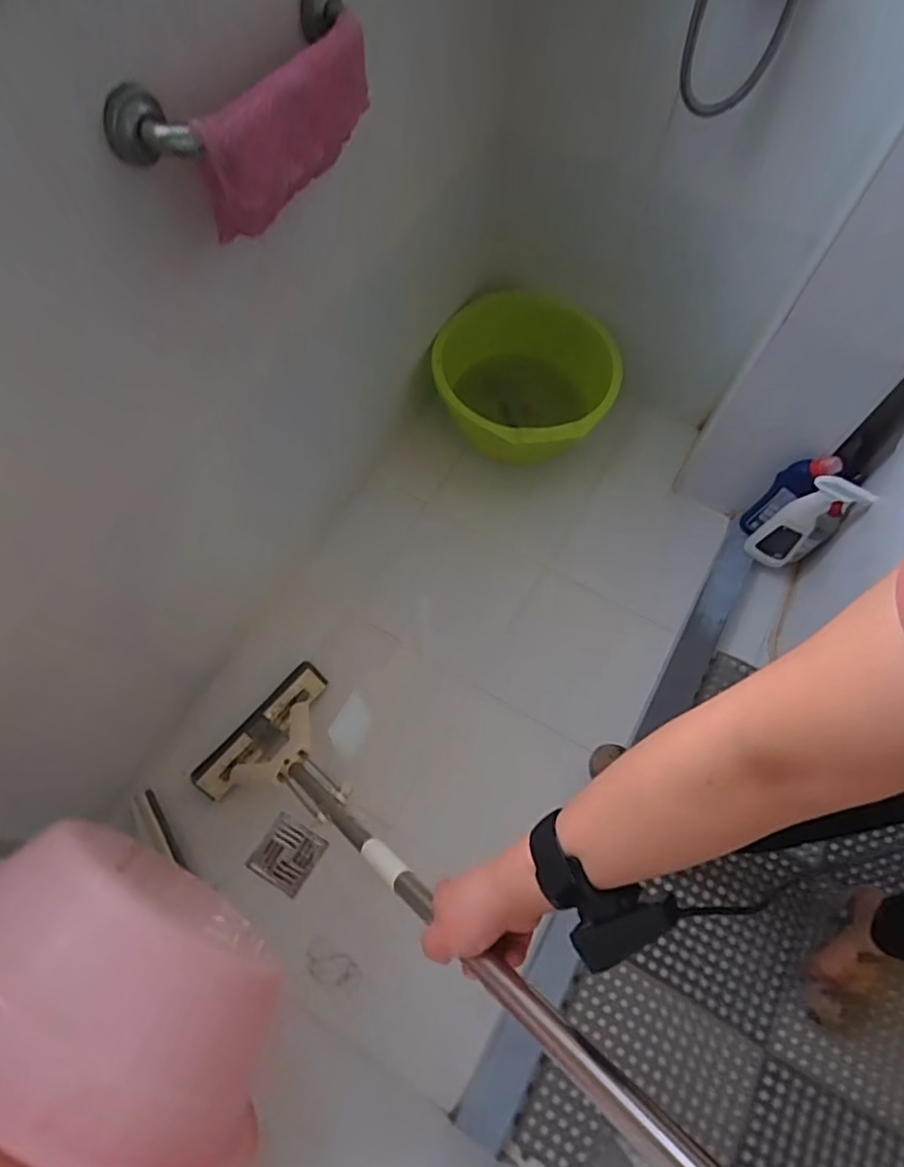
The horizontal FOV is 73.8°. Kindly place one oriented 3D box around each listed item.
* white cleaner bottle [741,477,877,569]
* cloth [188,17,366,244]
[{"bbox_3d":[0.665,-0.113,1.141,0.072,0.269,0.103,-38,71,-18],"label":"white cleaner bottle"},{"bbox_3d":[-0.158,-0.458,0.609,0.050,0.115,0.253,32,68,13],"label":"cloth"}]

